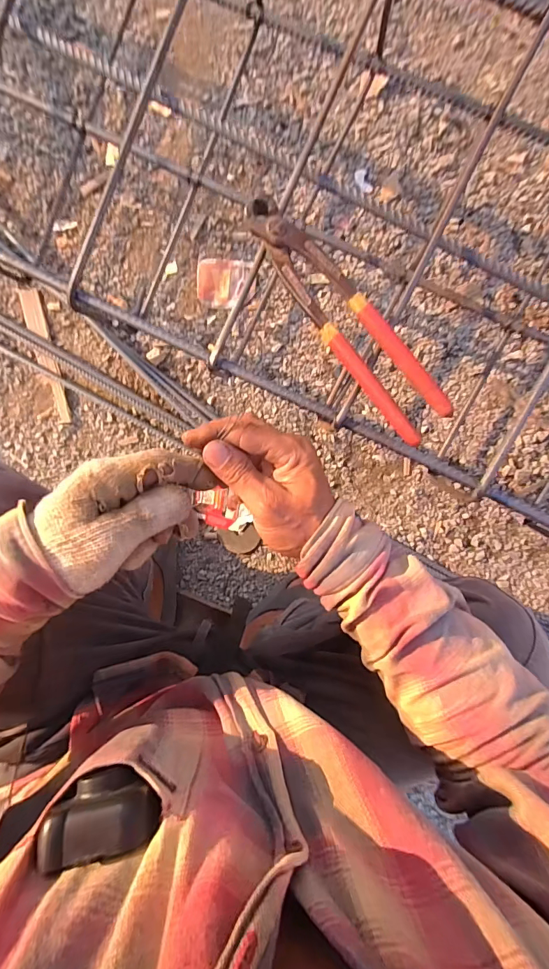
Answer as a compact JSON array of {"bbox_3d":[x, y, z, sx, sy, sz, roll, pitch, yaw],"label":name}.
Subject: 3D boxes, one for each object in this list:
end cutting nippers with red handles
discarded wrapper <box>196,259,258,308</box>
[{"bbox_3d":[0.055,-0.129,0.311,0.046,0.013,0.218,-39,93,10],"label":"end cutting nippers with red handles"},{"bbox_3d":[-0.076,-0.318,0.628,0.096,0.007,0.068,8,99,2],"label":"discarded wrapper"}]

